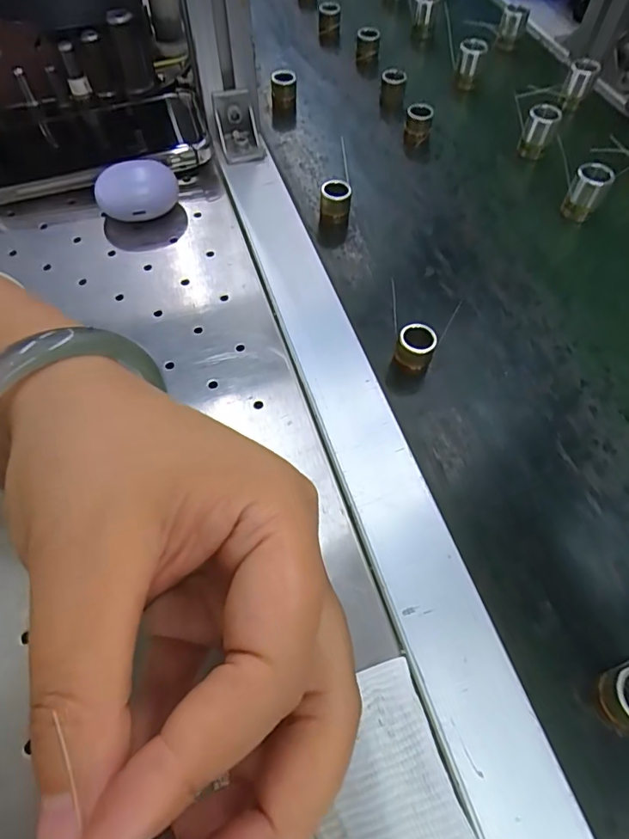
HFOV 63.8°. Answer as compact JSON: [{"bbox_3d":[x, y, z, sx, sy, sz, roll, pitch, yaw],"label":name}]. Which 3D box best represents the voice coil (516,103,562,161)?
[{"bbox_3d":[0.170,-0.218,0.387,0.020,0.038,0.017,29,61,14],"label":"voice coil"}]

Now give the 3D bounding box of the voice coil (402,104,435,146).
[{"bbox_3d":[0.081,-0.229,0.396,0.020,0.027,0.016,11,58,4],"label":"voice coil"}]

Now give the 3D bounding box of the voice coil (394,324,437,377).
[{"bbox_3d":[0.057,-0.040,0.282,0.020,0.021,0.020,1,58,-2],"label":"voice coil"}]

